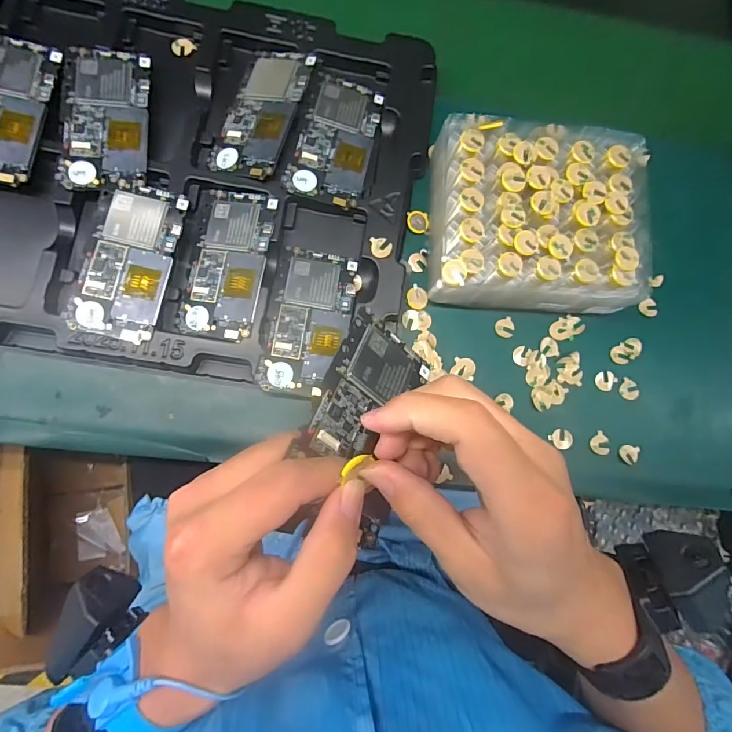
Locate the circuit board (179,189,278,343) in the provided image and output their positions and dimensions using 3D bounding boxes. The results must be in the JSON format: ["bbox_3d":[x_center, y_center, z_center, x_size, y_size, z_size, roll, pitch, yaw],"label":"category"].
[{"bbox_3d":[-0.113,-0.085,0.354,0.062,0.005,0.125,6,81,9],"label":"circuit board"}]

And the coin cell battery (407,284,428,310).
[{"bbox_3d":[0.046,-0.060,0.378,0.019,0.004,0.019,35,82,-2],"label":"coin cell battery"}]

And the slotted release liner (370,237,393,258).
[{"bbox_3d":[0.013,-0.101,0.364,0.019,0.004,0.018,0,85,1],"label":"slotted release liner"}]

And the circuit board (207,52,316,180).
[{"bbox_3d":[-0.089,-0.221,0.373,0.065,0.007,0.122,18,81,19],"label":"circuit board"}]

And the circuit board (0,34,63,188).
[{"bbox_3d":[-0.294,-0.211,0.347,0.064,0.010,0.125,11,84,-5],"label":"circuit board"}]

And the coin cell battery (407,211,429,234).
[{"bbox_3d":[0.047,-0.131,0.389,0.019,0.004,0.020,0,85,-6],"label":"coin cell battery"}]

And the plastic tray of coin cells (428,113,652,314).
[{"bbox_3d":[0.145,-0.125,0.368,0.181,0.053,0.156,4,84,-6],"label":"plastic tray of coin cells"}]

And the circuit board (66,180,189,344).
[{"bbox_3d":[-0.187,-0.084,0.339,0.063,0.008,0.124,11,81,-4],"label":"circuit board"}]

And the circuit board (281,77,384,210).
[{"bbox_3d":[-0.025,-0.201,0.378,0.065,0.004,0.123,14,76,-6],"label":"circuit board"}]

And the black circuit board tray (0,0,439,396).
[{"bbox_3d":[-0.239,-0.181,0.353,0.565,0.028,0.325,11,84,-5],"label":"black circuit board tray"}]

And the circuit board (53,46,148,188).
[{"bbox_3d":[-0.217,-0.206,0.356,0.065,0.012,0.126,0,85,-6],"label":"circuit board"}]

